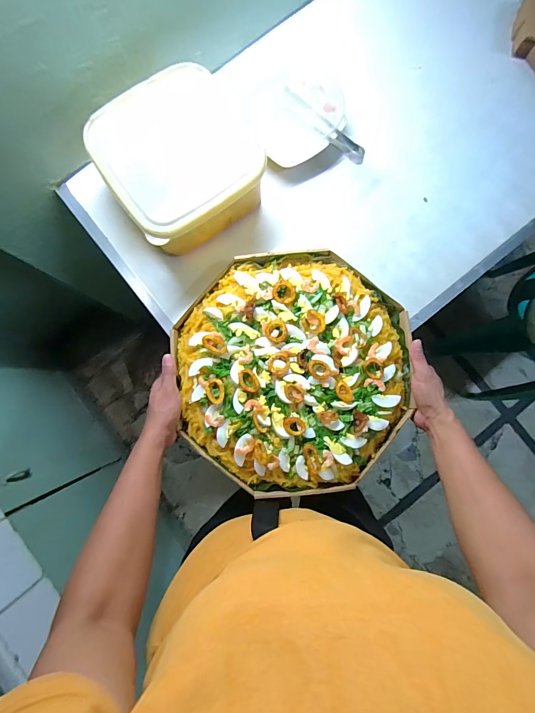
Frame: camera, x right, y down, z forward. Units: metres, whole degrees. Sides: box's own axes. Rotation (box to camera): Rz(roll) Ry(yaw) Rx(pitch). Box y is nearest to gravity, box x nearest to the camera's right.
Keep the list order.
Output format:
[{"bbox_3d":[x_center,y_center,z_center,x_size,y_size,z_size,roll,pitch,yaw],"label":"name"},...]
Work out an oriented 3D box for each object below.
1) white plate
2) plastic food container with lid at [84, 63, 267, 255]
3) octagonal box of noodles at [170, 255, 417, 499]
[{"bbox_3d":[0.049,-0.400,0.580,0.153,0.039,0.179,-8,83,0],"label":"white plate"},{"bbox_3d":[-0.120,-0.296,0.533,0.236,0.109,0.237,-33,84,-3],"label":"plastic food container with lid"},{"bbox_3d":[0.041,0.017,0.520,0.350,0.039,0.354,40,85,5],"label":"octagonal box of noodles"}]

